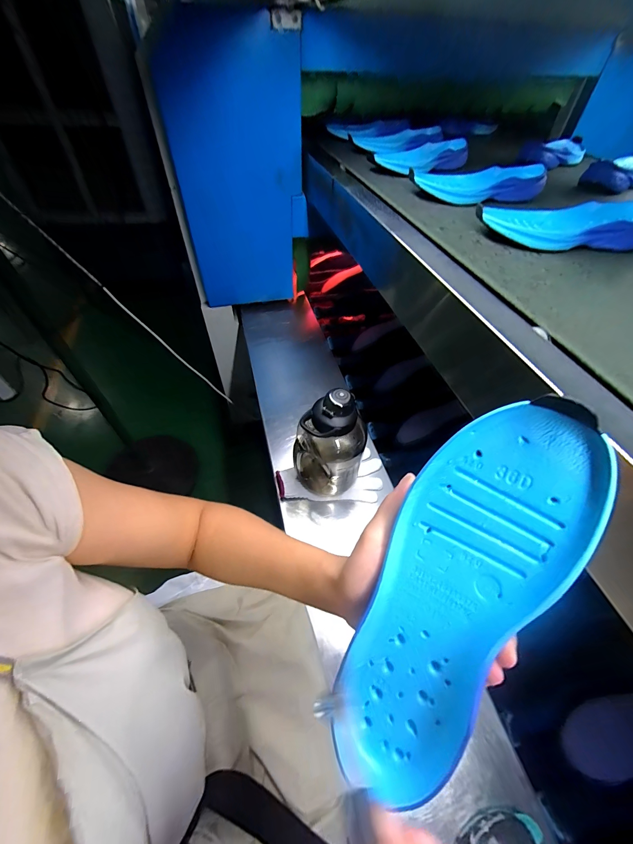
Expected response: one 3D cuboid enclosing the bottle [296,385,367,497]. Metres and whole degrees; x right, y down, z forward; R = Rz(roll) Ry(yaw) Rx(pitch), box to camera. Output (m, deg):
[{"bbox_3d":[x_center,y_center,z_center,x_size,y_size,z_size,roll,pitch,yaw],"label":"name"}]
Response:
[{"bbox_3d":[0.023,0.051,0.582,0.114,0.221,0.088,14,52,10],"label":"bottle"}]

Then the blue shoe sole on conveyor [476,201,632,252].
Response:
[{"bbox_3d":[0.357,-0.285,0.459,0.247,0.045,0.072,4,50,2],"label":"blue shoe sole on conveyor"}]

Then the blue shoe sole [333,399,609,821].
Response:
[{"bbox_3d":[0.079,0.108,0.195,0.084,0.029,0.255,26,97,18],"label":"blue shoe sole"}]

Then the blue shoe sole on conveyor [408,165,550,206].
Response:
[{"bbox_3d":[0.292,-0.430,0.576,0.240,0.043,0.078,-8,51,-9],"label":"blue shoe sole on conveyor"}]

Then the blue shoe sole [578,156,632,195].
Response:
[{"bbox_3d":[0.647,-0.522,0.669,0.232,0.042,0.083,-28,57,-23],"label":"blue shoe sole"}]

